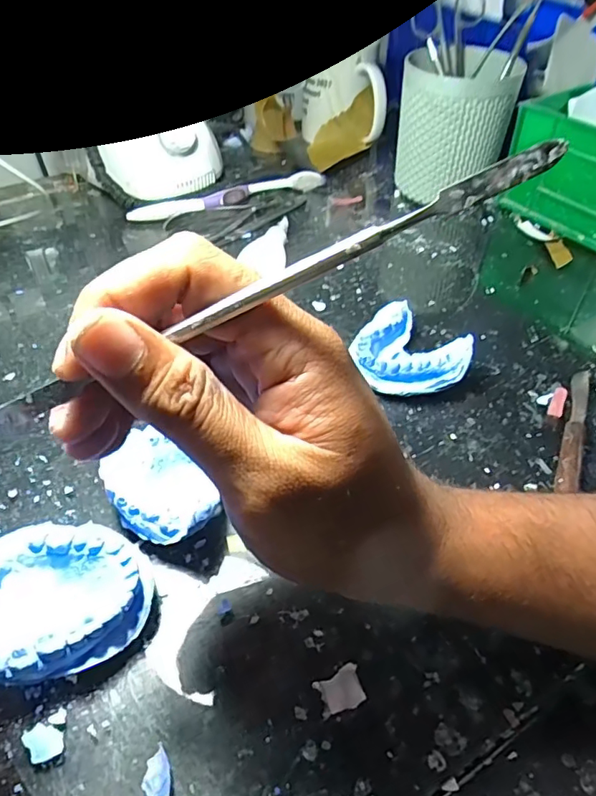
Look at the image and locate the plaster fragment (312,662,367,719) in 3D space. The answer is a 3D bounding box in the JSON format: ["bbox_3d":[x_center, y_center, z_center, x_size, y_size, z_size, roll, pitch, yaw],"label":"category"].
[{"bbox_3d":[0.017,0.119,0.221,0.019,0.004,0.015,-16,49,-15],"label":"plaster fragment"}]

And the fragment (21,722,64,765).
[{"bbox_3d":[-0.097,0.131,0.207,0.012,0.004,0.015,-33,55,-28],"label":"fragment"}]

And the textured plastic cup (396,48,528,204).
[{"bbox_3d":[0.139,-0.239,0.489,0.094,0.110,0.088,0,47,0],"label":"textured plastic cup"}]

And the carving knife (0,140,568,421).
[{"bbox_3d":[-0.011,-0.028,0.147,0.169,0.006,0.005,-24,48,7],"label":"carving knife"}]

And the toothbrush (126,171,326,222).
[{"bbox_3d":[-0.062,-0.185,0.502,0.186,0.012,0.025,-18,50,-17],"label":"toothbrush"}]

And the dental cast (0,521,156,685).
[{"bbox_3d":[-0.099,0.087,0.234,0.068,0.026,0.061,-7,47,-8],"label":"dental cast"}]

